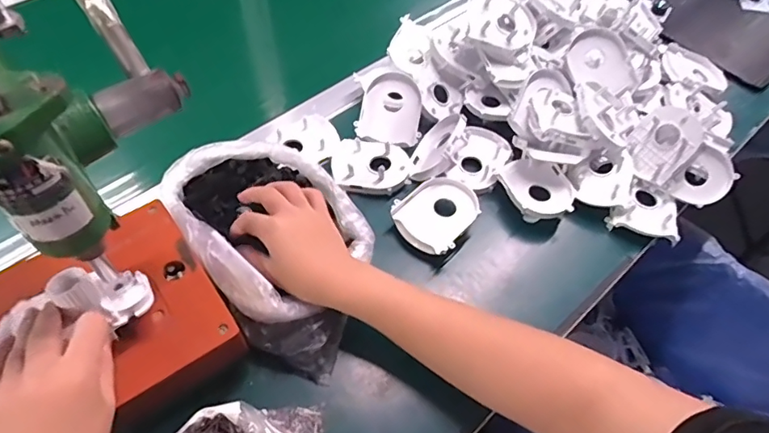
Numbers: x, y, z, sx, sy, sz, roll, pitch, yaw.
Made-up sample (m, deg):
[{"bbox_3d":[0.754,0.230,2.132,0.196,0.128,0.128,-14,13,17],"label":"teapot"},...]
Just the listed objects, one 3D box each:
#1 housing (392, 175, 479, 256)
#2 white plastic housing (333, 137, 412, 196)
[{"bbox_3d":[0.056,0.000,0.523,0.083,0.026,0.070,-35,66,-24],"label":"housing"},{"bbox_3d":[-0.014,-0.056,0.554,0.081,0.018,0.064,7,56,-1],"label":"white plastic housing"}]

